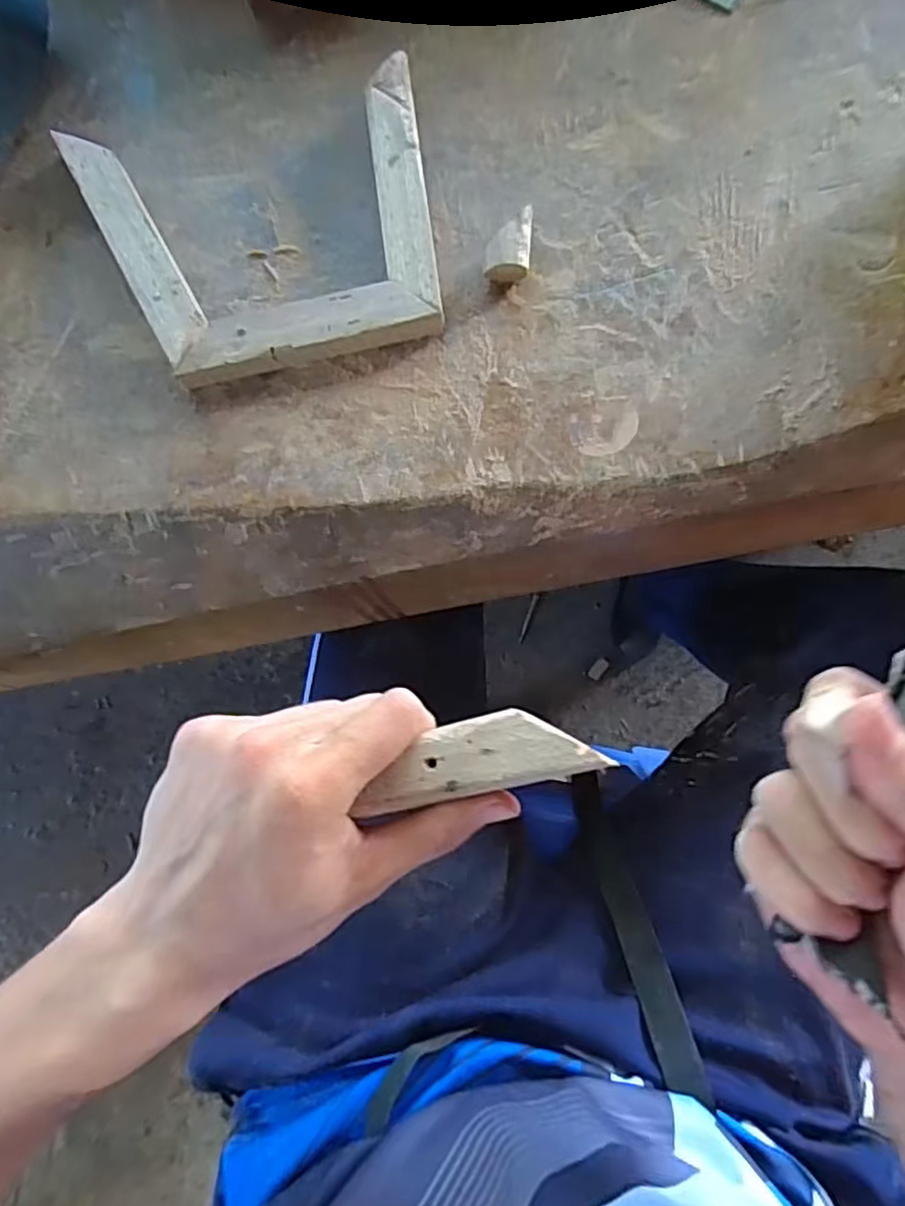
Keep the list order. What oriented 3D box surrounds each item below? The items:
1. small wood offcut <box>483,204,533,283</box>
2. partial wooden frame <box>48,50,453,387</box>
[{"bbox_3d":[0.029,-0.185,0.350,0.023,0.020,0.032,4,81,4],"label":"small wood offcut"},{"bbox_3d":[-0.100,-0.197,0.359,0.184,0.022,0.152,-15,80,1],"label":"partial wooden frame"}]

